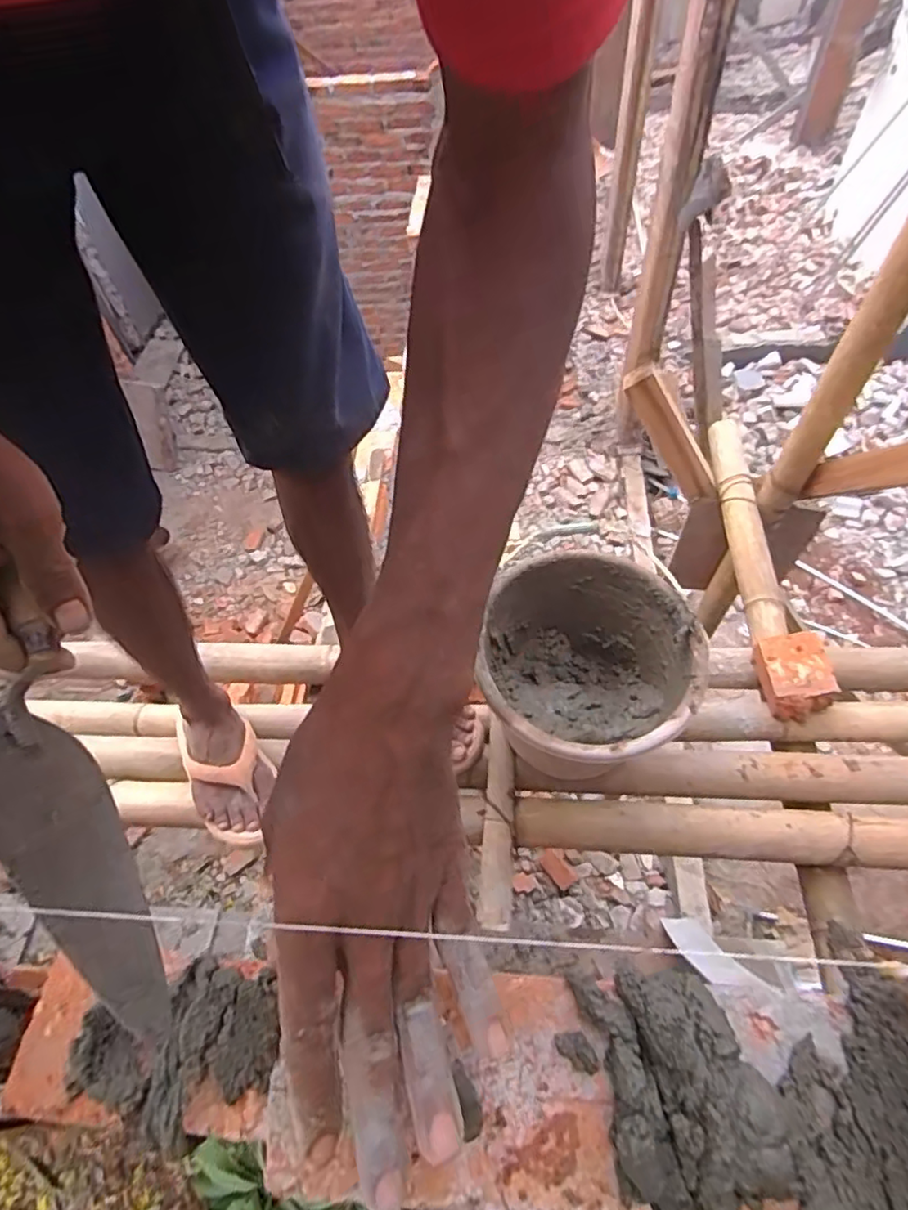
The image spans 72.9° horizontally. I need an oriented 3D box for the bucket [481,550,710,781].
[{"bbox_3d":[0.166,0.095,0.798,0.244,0.200,0.275,-19,57,-8],"label":"bucket"}]

